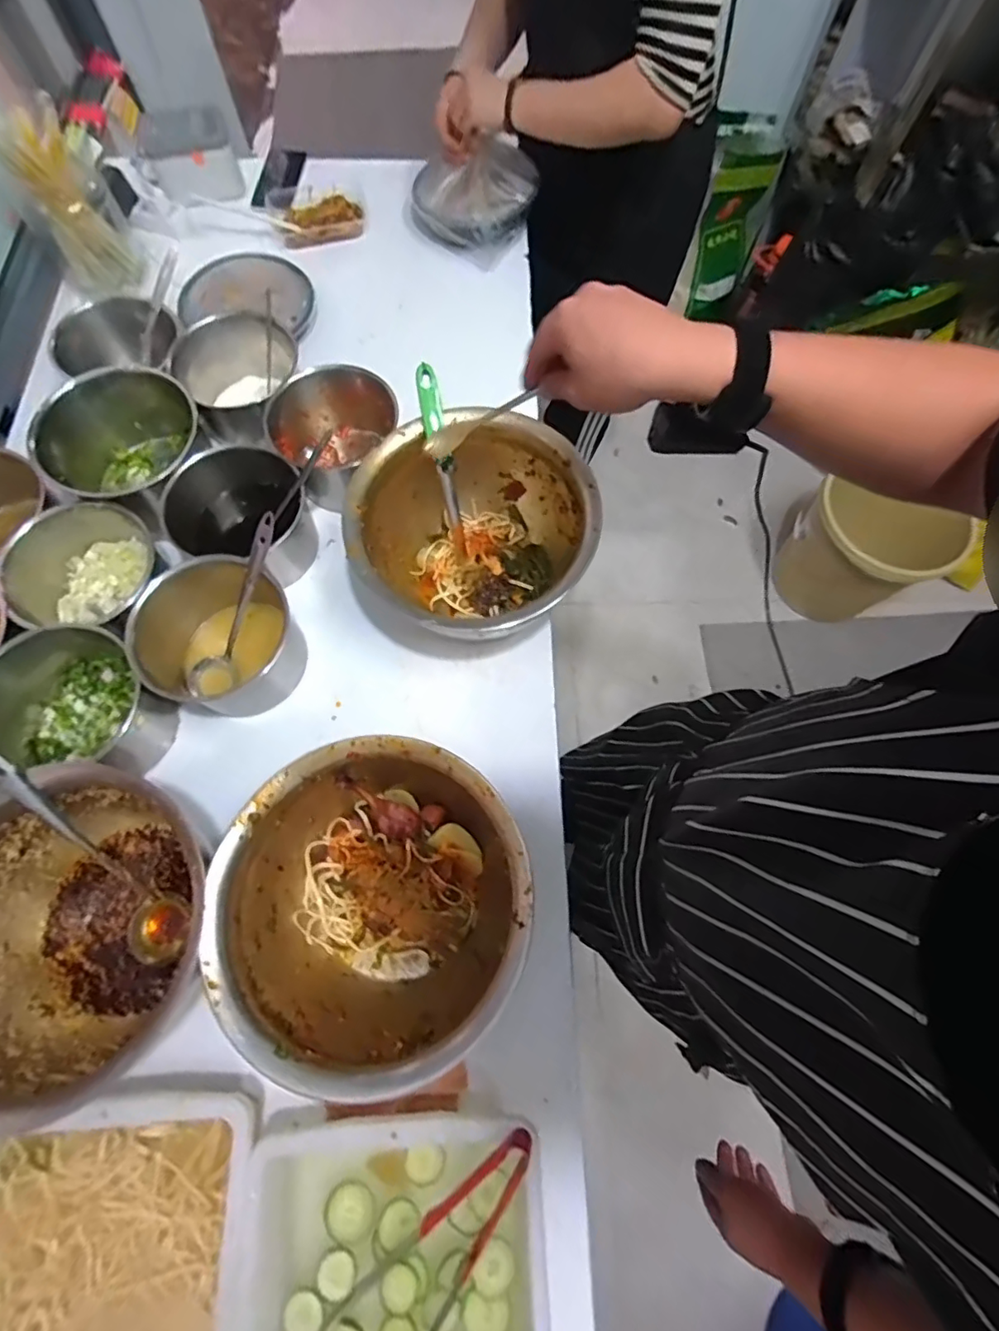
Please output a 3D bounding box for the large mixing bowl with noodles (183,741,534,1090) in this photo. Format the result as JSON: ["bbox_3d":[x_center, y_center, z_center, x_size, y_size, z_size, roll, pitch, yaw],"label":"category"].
[{"bbox_3d":[-0.119,0.227,0.544,0.274,0.139,0.278,0,70,-1],"label":"large mixing bowl with noodles"}]

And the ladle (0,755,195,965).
[{"bbox_3d":[-0.415,0.194,0.559,0.053,0.068,0.269,-34,113,-13],"label":"ladle"}]

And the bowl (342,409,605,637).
[{"bbox_3d":[-0.032,-0.155,0.688,0.272,0.158,0.262,0,70,-1],"label":"bowl"}]

